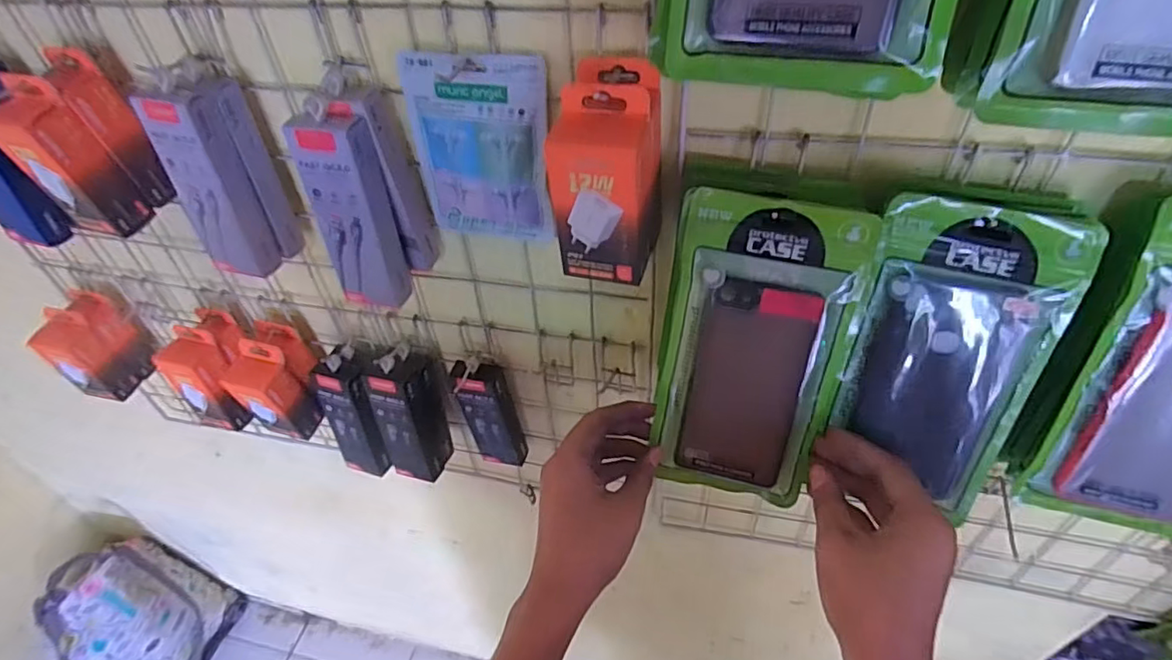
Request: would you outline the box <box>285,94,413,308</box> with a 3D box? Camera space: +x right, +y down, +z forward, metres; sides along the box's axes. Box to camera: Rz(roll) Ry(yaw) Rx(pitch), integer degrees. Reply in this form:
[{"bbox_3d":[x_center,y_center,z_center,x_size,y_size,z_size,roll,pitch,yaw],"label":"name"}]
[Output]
[{"bbox_3d":[-0.178,-0.091,0.449,0.053,0.161,0.029,4,44,7],"label":"box"}]

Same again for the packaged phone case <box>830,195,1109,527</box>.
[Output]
[{"bbox_3d":[0.223,0.017,0.368,0.107,0.191,0.010,15,24,12],"label":"packaged phone case"}]

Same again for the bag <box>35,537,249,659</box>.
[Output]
[{"bbox_3d":[-1.026,0.686,1.314,0.182,0.426,0.350,10,45,13],"label":"bag"}]

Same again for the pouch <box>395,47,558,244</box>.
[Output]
[{"bbox_3d":[-0.075,-0.130,0.437,0.100,0.141,0.018,7,44,10],"label":"pouch"}]

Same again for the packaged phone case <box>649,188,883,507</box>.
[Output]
[{"bbox_3d":[0.111,0.018,0.391,0.117,0.207,0.011,9,17,11],"label":"packaged phone case"}]

